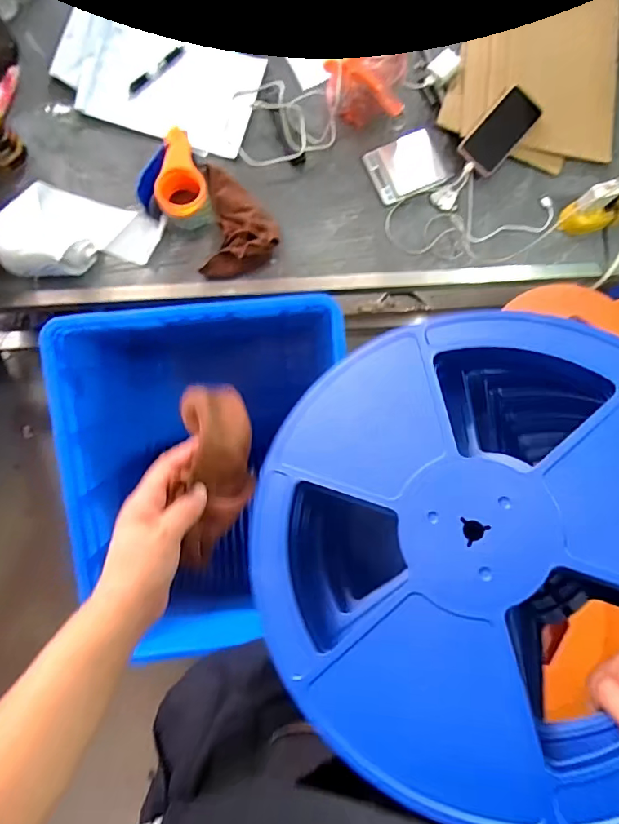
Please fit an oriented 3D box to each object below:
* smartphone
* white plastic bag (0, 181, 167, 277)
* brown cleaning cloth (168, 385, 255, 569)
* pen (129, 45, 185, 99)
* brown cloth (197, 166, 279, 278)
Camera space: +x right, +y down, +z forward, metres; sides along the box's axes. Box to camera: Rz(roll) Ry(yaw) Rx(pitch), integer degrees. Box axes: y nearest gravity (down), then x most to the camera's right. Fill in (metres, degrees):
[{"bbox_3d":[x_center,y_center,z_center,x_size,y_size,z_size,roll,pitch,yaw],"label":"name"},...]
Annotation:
[{"bbox_3d":[0.348,-0.511,0.879,0.078,0.010,0.161,42,89,-14],"label":"smartphone"},{"bbox_3d":[-0.388,-0.292,0.816,0.247,0.072,0.163,10,83,-1],"label":"white plastic bag"},{"bbox_3d":[-0.082,0.045,0.427,0.057,0.056,0.169,1,65,-2],"label":"brown cleaning cloth"},{"bbox_3d":[-0.278,-0.621,0.877,0.017,0.014,0.140,40,84,3],"label":"pen"},{"bbox_3d":[-0.120,-0.332,0.843,0.134,0.047,0.199,4,83,-1],"label":"brown cloth"}]

